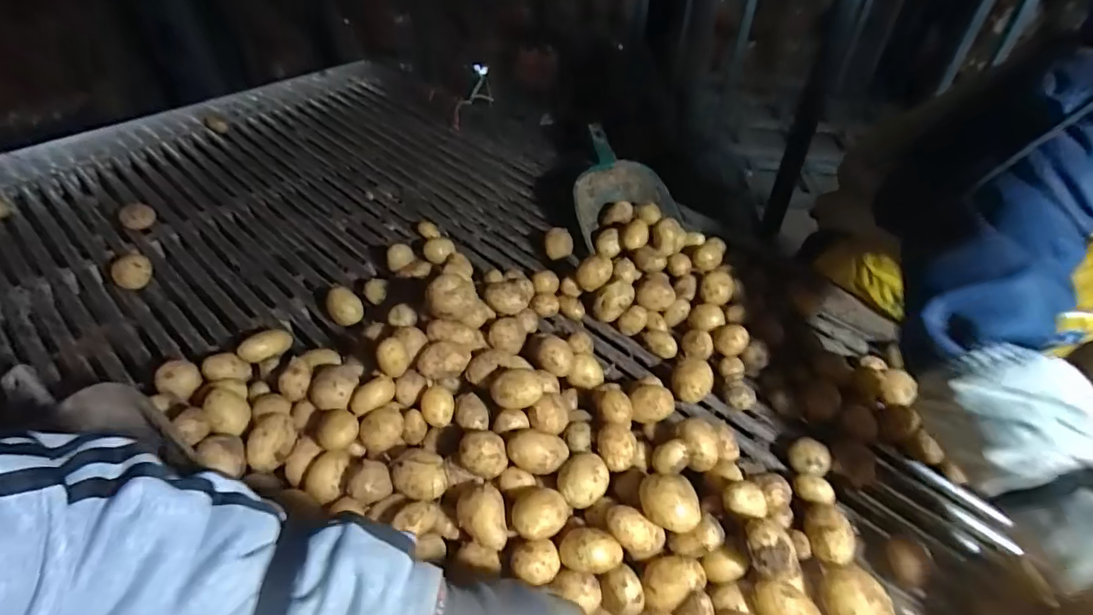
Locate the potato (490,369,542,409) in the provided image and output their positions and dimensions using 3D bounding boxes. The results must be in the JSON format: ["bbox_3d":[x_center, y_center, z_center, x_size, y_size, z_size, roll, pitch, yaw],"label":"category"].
[{"bbox_3d":[-0.035,0.098,0.586,0.056,0.044,0.034,-3,42,-5],"label":"potato"}]

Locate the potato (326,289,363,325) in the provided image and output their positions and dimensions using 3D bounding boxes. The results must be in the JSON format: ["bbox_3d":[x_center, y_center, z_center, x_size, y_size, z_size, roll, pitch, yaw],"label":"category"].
[{"bbox_3d":[-0.295,-0.002,0.747,0.040,0.038,0.052,-27,49,-27],"label":"potato"}]

